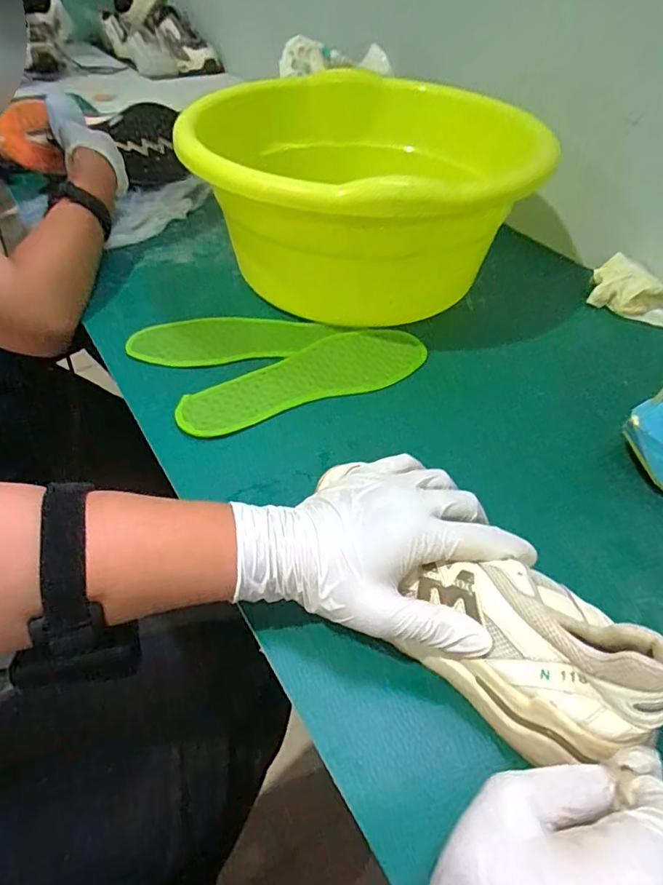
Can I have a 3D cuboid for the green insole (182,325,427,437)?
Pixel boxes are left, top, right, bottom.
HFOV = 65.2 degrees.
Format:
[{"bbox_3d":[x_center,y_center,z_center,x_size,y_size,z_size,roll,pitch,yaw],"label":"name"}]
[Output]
[{"bbox_3d":[-0.023,-0.066,0.509,0.252,0.011,0.080,-17,50,-17],"label":"green insole"}]

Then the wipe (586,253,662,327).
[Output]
[{"bbox_3d":[0.353,-0.173,0.595,0.099,0.052,0.044,25,51,19],"label":"wipe"}]

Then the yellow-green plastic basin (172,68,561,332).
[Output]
[{"bbox_3d":[0.034,-0.274,0.592,0.354,0.168,0.356,1,47,-1],"label":"yellow-green plastic basin"}]

